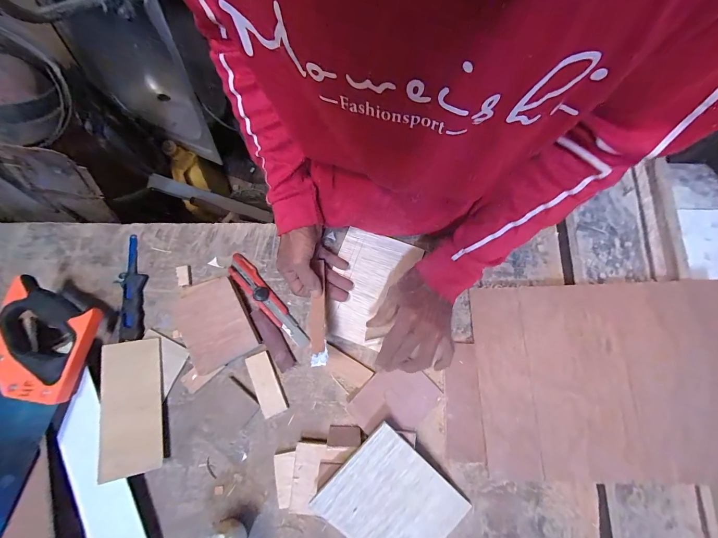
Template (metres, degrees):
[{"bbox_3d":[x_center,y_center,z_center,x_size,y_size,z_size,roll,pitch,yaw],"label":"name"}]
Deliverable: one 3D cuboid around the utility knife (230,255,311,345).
[{"bbox_3d":[-0.136,0.045,0.466,0.031,0.014,0.173,-44,83,-9],"label":"utility knife"}]

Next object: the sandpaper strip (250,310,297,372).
[{"bbox_3d":[-0.124,0.100,0.450,0.026,0.004,0.094,-30,81,-7],"label":"sandpaper strip"}]

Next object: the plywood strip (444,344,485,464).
[{"bbox_3d":[0.145,0.185,0.442,0.049,0.010,0.154,-1,79,6],"label":"plywood strip"}]

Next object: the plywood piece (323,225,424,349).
[{"bbox_3d":[0.012,0.026,0.473,0.112,0.011,0.167,19,77,5],"label":"plywood piece"}]

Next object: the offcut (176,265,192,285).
[{"bbox_3d":[-0.269,0.009,0.477,0.020,0.008,0.033,-7,79,-3],"label":"offcut"}]

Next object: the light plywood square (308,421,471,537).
[{"bbox_3d":[0.043,0.293,0.389,0.127,0.007,0.163,-45,95,-8],"label":"light plywood square"}]

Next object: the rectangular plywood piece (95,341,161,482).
[{"bbox_3d":[-0.303,0.182,0.418,0.065,0.005,0.166,0,72,-34],"label":"rectangular plywood piece"}]

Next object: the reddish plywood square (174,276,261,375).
[{"bbox_3d":[-0.208,0.072,0.446,0.092,0.021,0.127,-31,74,-10],"label":"reddish plywood square"}]

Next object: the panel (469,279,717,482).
[{"bbox_3d":[0.344,0.144,0.427,0.354,0.011,0.250,-4,76,7],"label":"panel"}]

